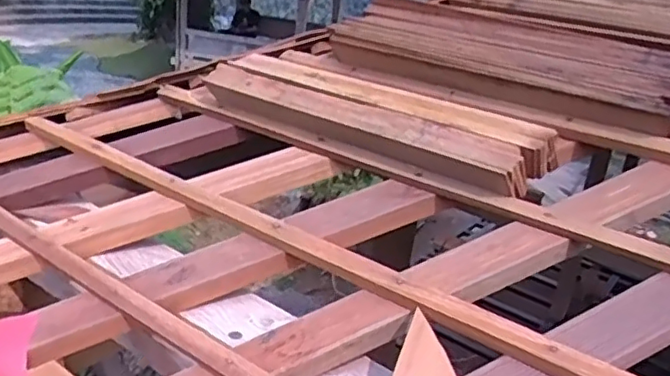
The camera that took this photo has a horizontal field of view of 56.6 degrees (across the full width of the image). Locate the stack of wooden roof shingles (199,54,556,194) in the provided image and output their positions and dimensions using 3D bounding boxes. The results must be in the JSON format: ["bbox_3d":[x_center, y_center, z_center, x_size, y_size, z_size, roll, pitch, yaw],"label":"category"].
[{"bbox_3d":[0.058,-0.133,1.055,0.628,0.083,0.197,22,26,34],"label":"stack of wooden roof shingles"}]

